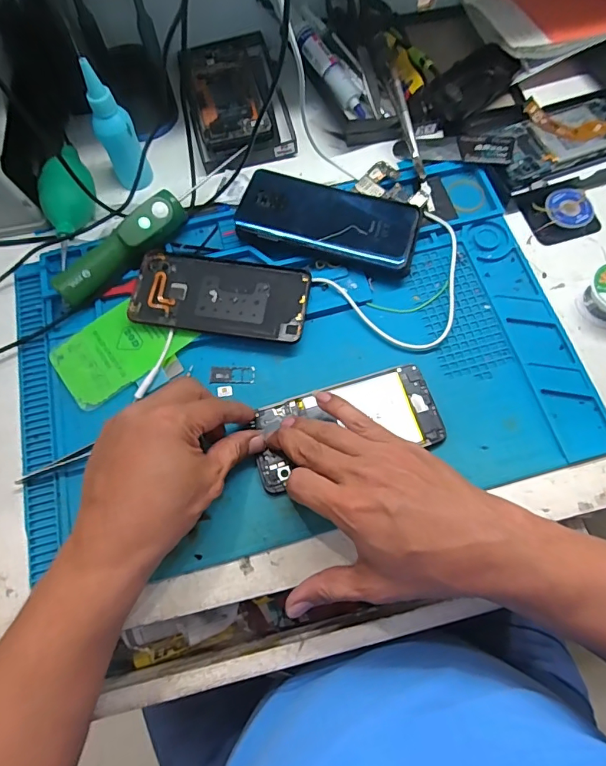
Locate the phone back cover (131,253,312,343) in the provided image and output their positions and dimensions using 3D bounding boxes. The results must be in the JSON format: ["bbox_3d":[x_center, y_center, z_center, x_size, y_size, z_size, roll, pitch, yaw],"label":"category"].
[{"bbox_3d":[-0.074,-0.079,0.416,0.156,0.008,0.073,8,73,3],"label":"phone back cover"}]

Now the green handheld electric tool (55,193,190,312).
[{"bbox_3d":[-0.163,-0.120,0.421,0.132,0.042,0.026,-41,75,-12],"label":"green handheld electric tool"}]

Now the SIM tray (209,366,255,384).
[{"bbox_3d":[-0.062,-0.007,0.403,0.038,0.004,0.015,0,70,1],"label":"SIM tray"}]

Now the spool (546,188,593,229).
[{"bbox_3d":[0.260,-0.170,0.451,0.041,0.013,0.044,0,70,1],"label":"spool"}]

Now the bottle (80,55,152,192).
[{"bbox_3d":[-0.174,-0.232,0.429,0.033,0.114,0.029,-17,71,-5],"label":"bottle"}]

